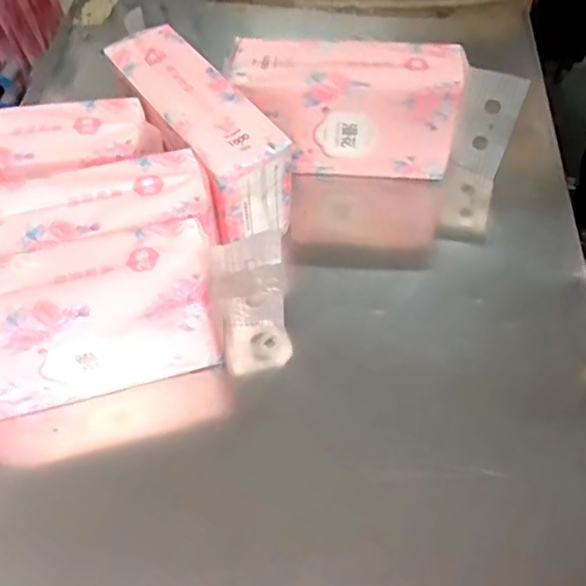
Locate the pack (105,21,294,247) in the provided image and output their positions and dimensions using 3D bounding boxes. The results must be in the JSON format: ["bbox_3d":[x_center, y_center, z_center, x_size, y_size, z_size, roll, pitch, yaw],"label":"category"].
[{"bbox_3d":[-0.103,-0.178,0.677,0.089,0.112,0.254,-31,60,-18],"label":"pack"}]

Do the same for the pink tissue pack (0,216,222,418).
[{"bbox_3d":[-0.196,0.025,0.541,0.259,0.121,0.087,-14,56,-8],"label":"pink tissue pack"}]

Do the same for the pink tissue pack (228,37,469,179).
[{"bbox_3d":[0.065,-0.217,0.707,0.260,0.119,0.096,1,56,3],"label":"pink tissue pack"}]

